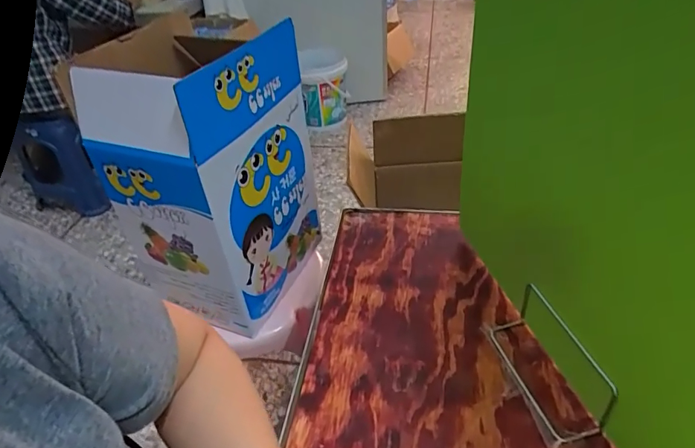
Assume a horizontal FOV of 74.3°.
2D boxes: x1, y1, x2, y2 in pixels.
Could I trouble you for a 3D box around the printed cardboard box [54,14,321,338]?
[{"bbox_3d":[-0.239,-0.093,0.838,0.257,0.456,0.314,11,41,20],"label":"printed cardboard box"}]

